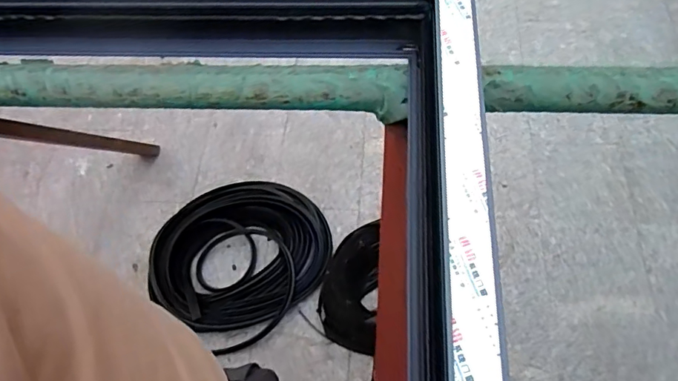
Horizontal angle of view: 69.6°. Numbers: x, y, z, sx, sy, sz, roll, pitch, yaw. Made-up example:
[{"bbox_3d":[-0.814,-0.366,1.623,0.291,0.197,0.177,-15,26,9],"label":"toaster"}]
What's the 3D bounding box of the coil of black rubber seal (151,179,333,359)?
[{"bbox_3d":[-0.311,0.196,1.564,0.498,0.075,0.532,-1,64,1],"label":"coil of black rubber seal"}]

